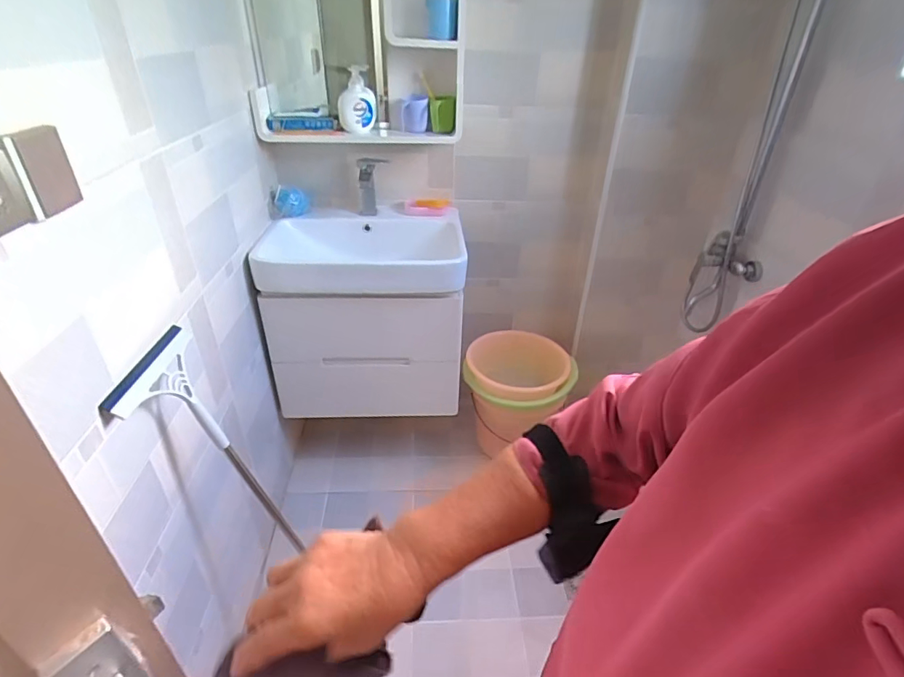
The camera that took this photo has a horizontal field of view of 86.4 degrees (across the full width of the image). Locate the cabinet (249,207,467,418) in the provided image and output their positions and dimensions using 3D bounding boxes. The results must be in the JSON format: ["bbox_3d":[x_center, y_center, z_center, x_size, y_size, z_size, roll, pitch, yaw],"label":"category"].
[{"bbox_3d":[-0.282,-0.084,1.699,0.647,0.597,0.432,-3,35,-6],"label":"cabinet"}]

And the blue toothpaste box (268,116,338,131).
[{"bbox_3d":[-0.471,-0.682,1.525,0.217,0.037,0.048,-4,35,-8],"label":"blue toothpaste box"}]

